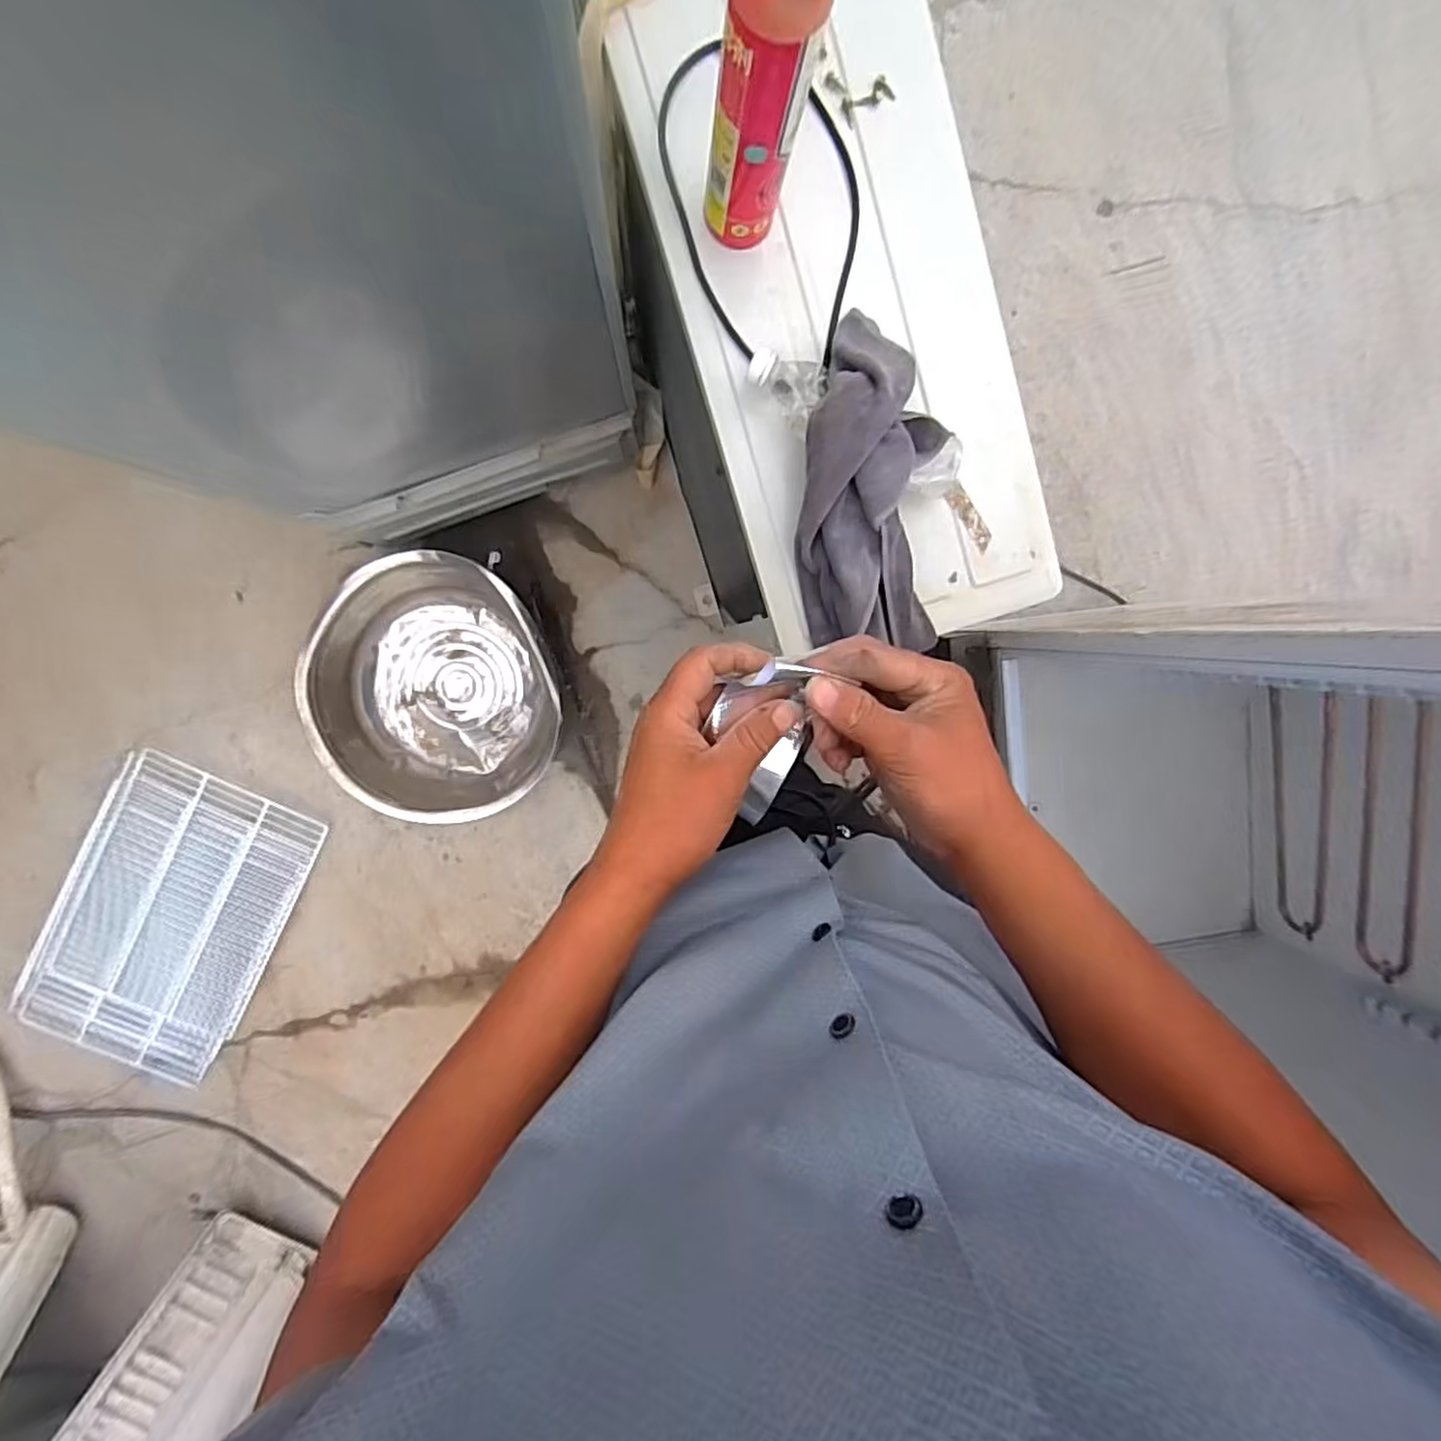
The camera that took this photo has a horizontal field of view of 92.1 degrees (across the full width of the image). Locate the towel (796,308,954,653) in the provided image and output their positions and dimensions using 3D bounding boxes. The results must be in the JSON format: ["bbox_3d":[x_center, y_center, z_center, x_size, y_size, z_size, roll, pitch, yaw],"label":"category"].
[{"bbox_3d":[0.140,-0.214,0.649,0.136,0.081,0.329,-8,97,-5],"label":"towel"}]

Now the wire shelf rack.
[{"bbox_3d":[-1.073,0.395,1.348,0.388,0.051,0.618,26,95,-7],"label":"wire shelf rack"}]

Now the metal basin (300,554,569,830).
[{"bbox_3d":[-0.516,-0.051,1.259,0.404,0.160,0.453,-25,98,-1],"label":"metal basin"}]

